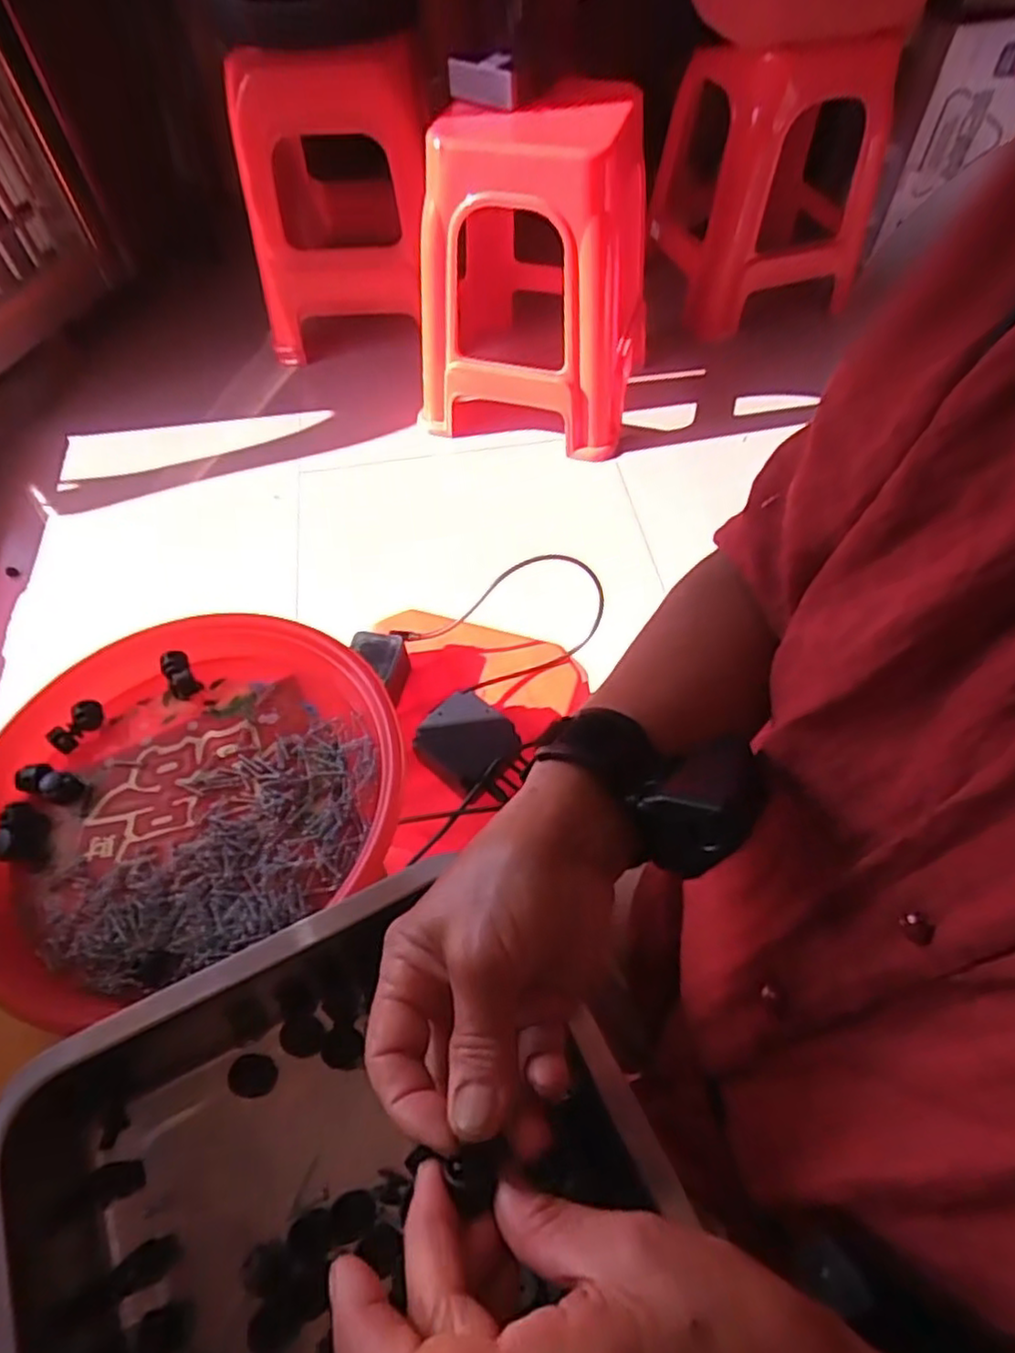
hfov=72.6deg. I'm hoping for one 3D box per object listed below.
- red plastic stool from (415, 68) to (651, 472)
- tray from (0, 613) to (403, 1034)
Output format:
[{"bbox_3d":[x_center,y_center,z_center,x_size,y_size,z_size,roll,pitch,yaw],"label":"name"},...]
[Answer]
[{"bbox_3d":[0.052,-0.765,1.278,0.423,0.513,0.450,7,57,6],"label":"red plastic stool"},{"bbox_3d":[-0.178,0.061,0.388,0.226,0.027,0.207,-1,56,1],"label":"tray"}]

